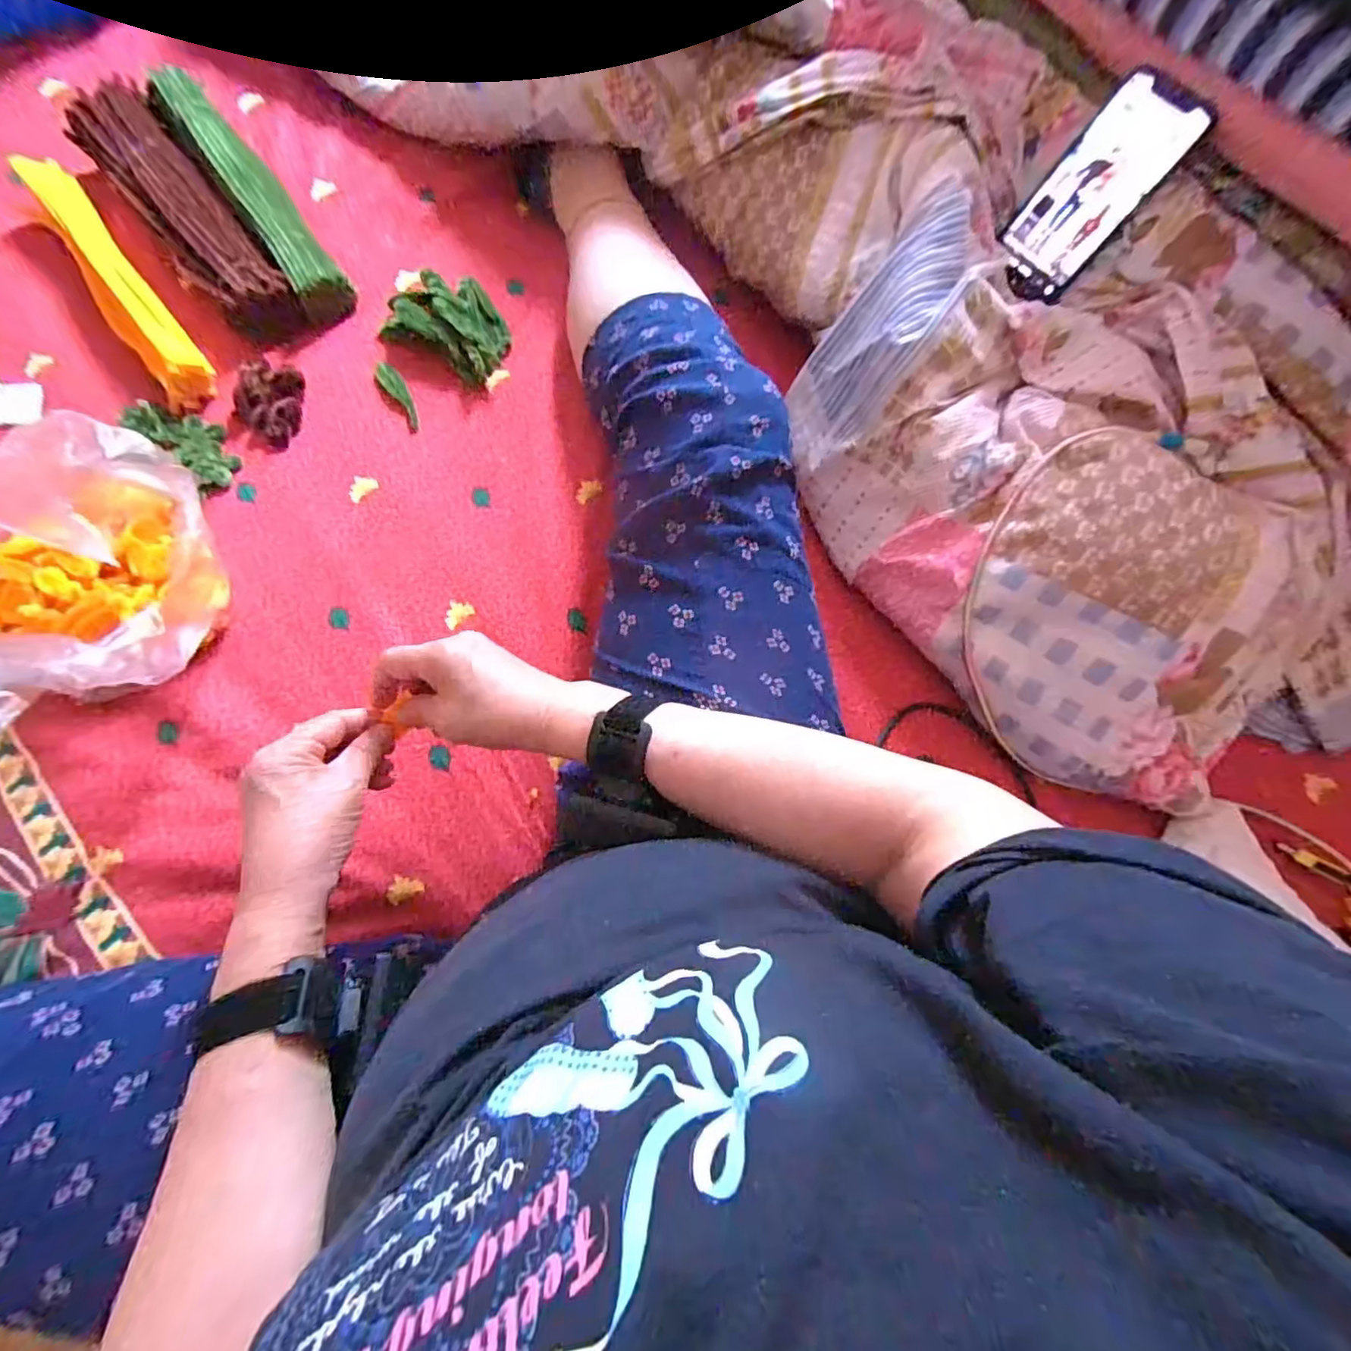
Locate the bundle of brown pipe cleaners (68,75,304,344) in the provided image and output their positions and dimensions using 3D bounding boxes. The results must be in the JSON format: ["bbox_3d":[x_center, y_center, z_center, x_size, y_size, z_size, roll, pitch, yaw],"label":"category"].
[{"bbox_3d":[-0.471,-0.438,0.577,0.079,0.044,0.308,-37,81,-8],"label":"bundle of brown pipe cleaners"}]

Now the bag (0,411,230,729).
[{"bbox_3d":[-0.437,-0.060,0.441,0.179,0.156,0.189,-25,78,-7],"label":"bag"}]

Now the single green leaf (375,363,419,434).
[{"bbox_3d":[-0.261,-0.265,0.566,0.020,0.004,0.081,-33,80,-8],"label":"single green leaf"}]

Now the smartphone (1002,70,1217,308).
[{"bbox_3d":[0.328,-0.381,0.473,0.075,0.142,0.009,50,39,14],"label":"smartphone"}]

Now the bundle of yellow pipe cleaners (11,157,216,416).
[{"bbox_3d":[-0.528,-0.367,0.562,0.051,0.038,0.296,-37,81,-8],"label":"bundle of yellow pipe cleaners"}]

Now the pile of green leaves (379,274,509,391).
[{"bbox_3d":[-0.209,-0.338,0.569,0.113,0.033,0.089,32,79,6],"label":"pile of green leaves"}]

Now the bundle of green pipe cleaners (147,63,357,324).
[{"bbox_3d":[-0.415,-0.469,0.586,0.057,0.047,0.304,-36,81,-8],"label":"bundle of green pipe cleaners"}]

